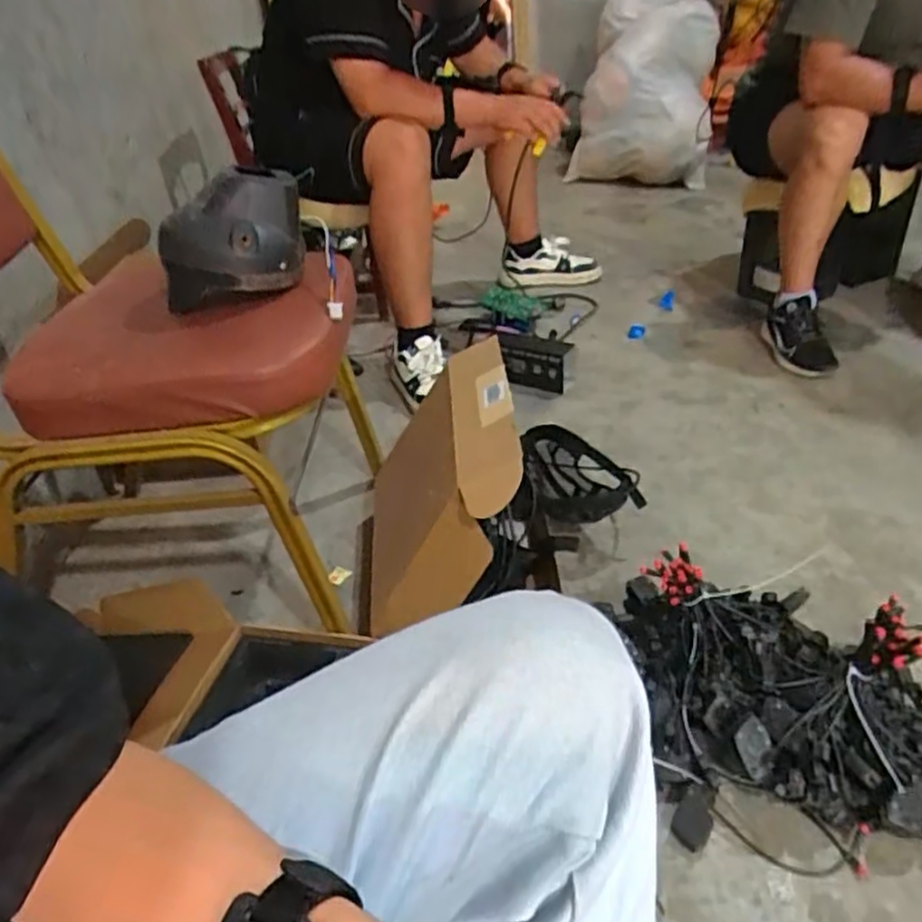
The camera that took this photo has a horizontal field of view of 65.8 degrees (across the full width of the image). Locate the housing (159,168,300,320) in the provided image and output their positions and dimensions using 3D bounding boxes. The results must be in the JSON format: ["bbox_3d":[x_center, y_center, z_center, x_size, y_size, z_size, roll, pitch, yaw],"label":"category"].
[{"bbox_3d":[-0.290,-0.281,0.897,0.159,0.136,0.122,8,37,18],"label":"housing"}]

